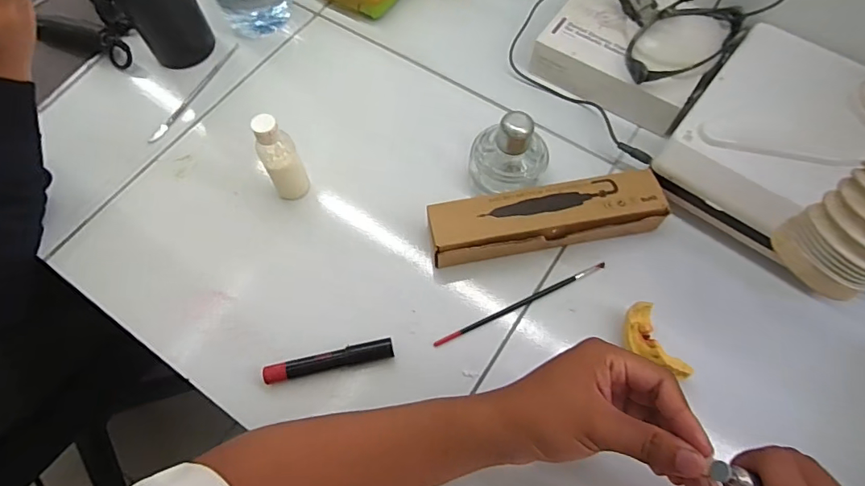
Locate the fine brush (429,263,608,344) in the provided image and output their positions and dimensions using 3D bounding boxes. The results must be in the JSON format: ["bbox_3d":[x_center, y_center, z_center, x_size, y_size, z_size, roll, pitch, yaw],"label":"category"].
[{"bbox_3d":[0.081,0.054,0.433,0.173,0.007,0.006,-24,67,-10],"label":"fine brush"}]

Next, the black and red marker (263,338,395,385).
[{"bbox_3d":[-0.086,0.101,0.407,0.107,0.020,0.015,-12,65,-5],"label":"black and red marker"}]

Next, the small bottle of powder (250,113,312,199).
[{"bbox_3d":[-0.138,-0.074,0.442,0.032,0.103,0.026,-29,68,-12],"label":"small bottle of powder"}]

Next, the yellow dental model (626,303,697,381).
[{"bbox_3d":[0.181,0.082,0.392,0.029,0.019,0.068,-23,67,-10],"label":"yellow dental model"}]

